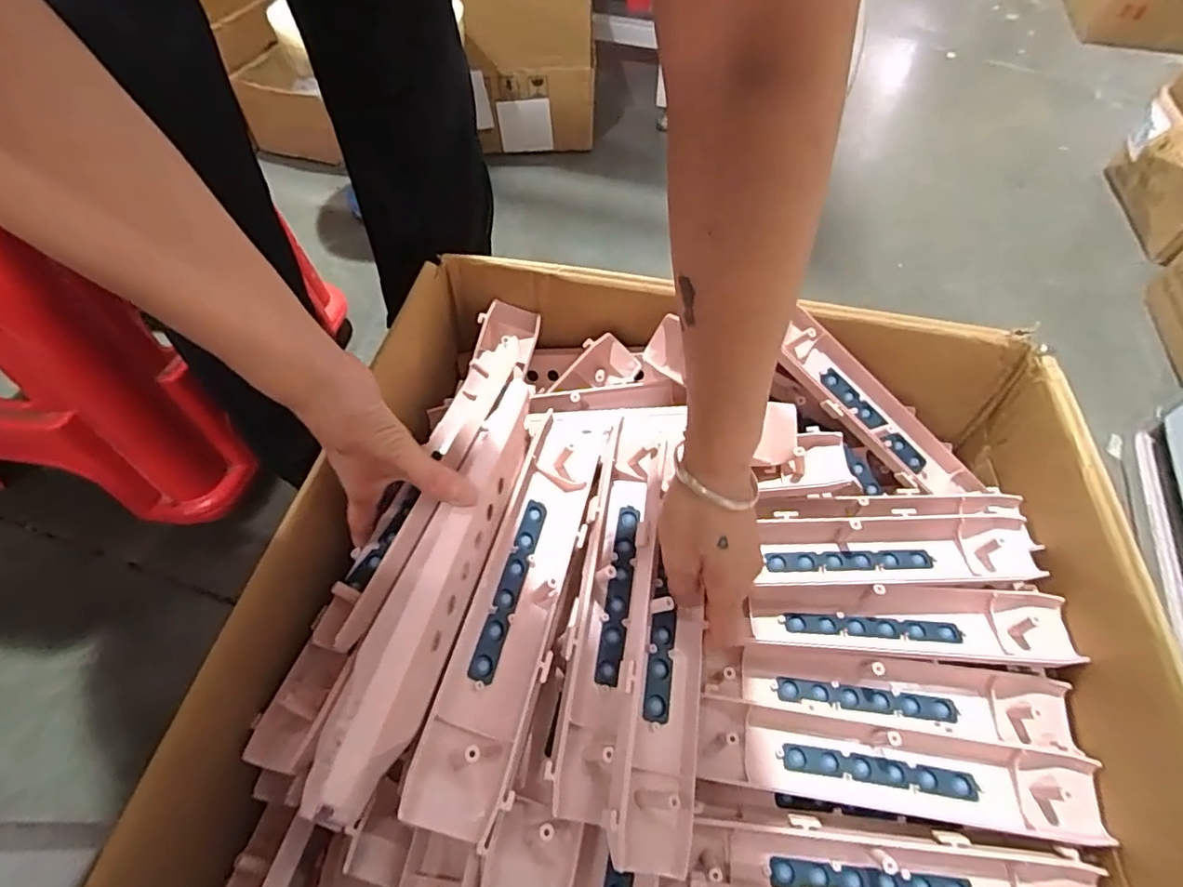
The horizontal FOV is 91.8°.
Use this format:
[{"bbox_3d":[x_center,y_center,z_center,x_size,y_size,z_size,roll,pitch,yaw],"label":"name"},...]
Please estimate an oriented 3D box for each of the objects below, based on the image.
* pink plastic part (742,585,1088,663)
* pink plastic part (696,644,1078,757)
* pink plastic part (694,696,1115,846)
[{"bbox_3d":[0.238,0.132,0.436,0.224,0.024,0.050,4,55,2],"label":"pink plastic part"},{"bbox_3d":[0.214,0.184,0.425,0.258,0.031,0.051,8,55,4],"label":"pink plastic part"},{"bbox_3d":[0.203,0.219,0.386,0.258,0.024,0.051,8,55,4],"label":"pink plastic part"}]

